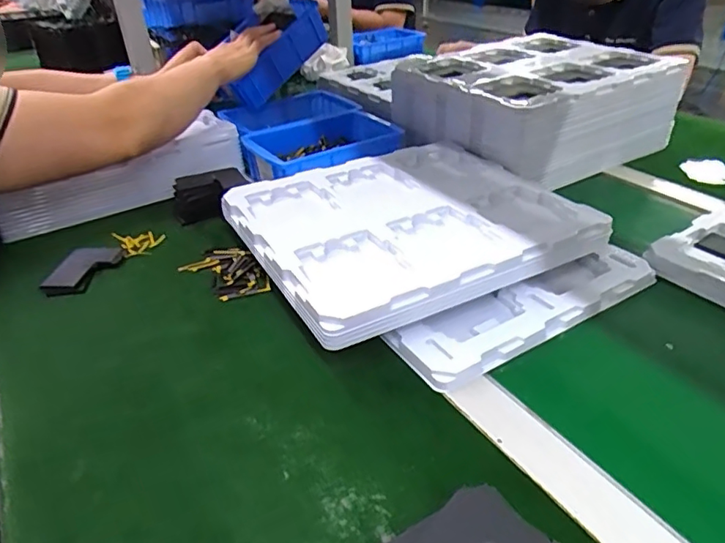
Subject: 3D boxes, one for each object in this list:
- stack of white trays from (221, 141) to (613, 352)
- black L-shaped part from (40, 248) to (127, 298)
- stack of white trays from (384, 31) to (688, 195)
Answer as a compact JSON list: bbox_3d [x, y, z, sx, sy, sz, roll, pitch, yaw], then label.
[{"bbox_3d":[0.046,-0.057,0.578,0.326,0.030,0.278,-19,39,-24],"label":"stack of white trays"},{"bbox_3d":[-0.297,-0.002,0.576,0.050,0.018,0.082,1,34,9],"label":"black L-shaped part"},{"bbox_3d":[0.257,-0.252,0.819,0.343,0.130,0.277,-17,36,-21],"label":"stack of white trays"}]

